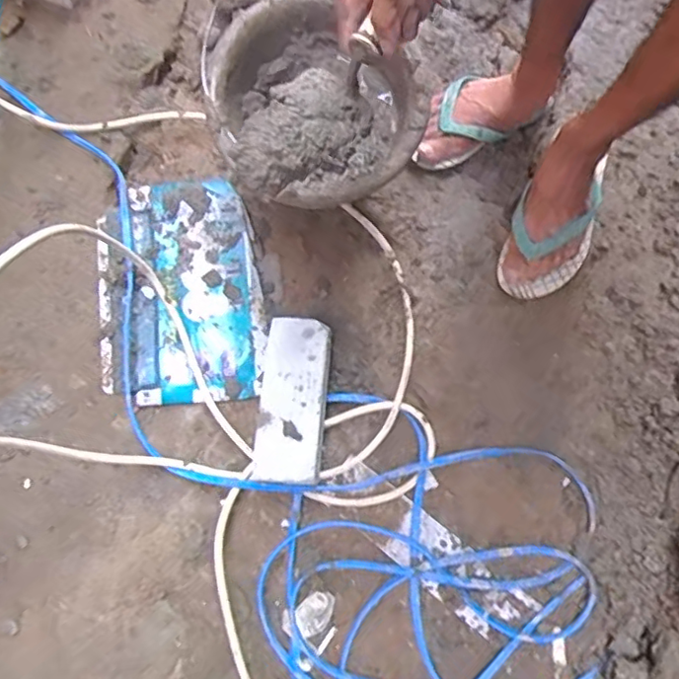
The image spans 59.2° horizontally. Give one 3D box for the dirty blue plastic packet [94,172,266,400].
[{"bbox_3d":[-0.213,-0.068,0.793,0.208,0.030,0.295,-6,79,-5],"label":"dirty blue plastic packet"}]

